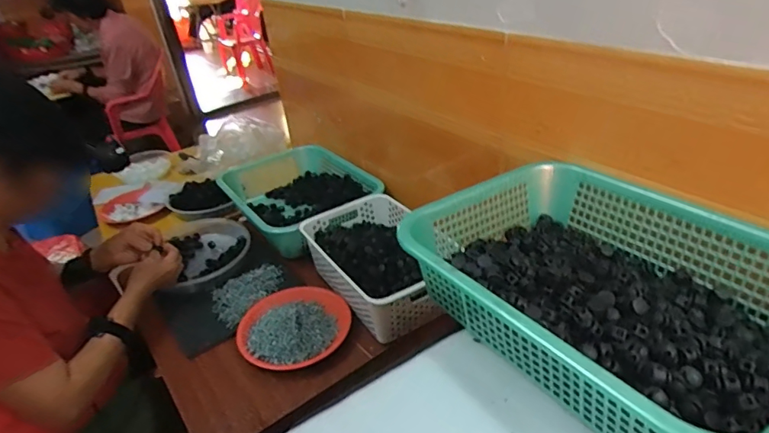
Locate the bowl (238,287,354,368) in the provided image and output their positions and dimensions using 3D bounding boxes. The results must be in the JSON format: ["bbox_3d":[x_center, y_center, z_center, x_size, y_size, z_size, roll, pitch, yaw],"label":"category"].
[{"bbox_3d":[-0.165,0.175,0.857,0.193,0.050,0.187,-5,31,3],"label":"bowl"}]

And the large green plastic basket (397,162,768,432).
[{"bbox_3d":[0.232,0.069,0.506,0.290,0.103,0.384,-25,36,-27],"label":"large green plastic basket"}]

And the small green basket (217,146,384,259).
[{"bbox_3d":[-0.222,-0.059,1.204,0.304,0.100,0.405,-25,36,-26],"label":"small green basket"}]

